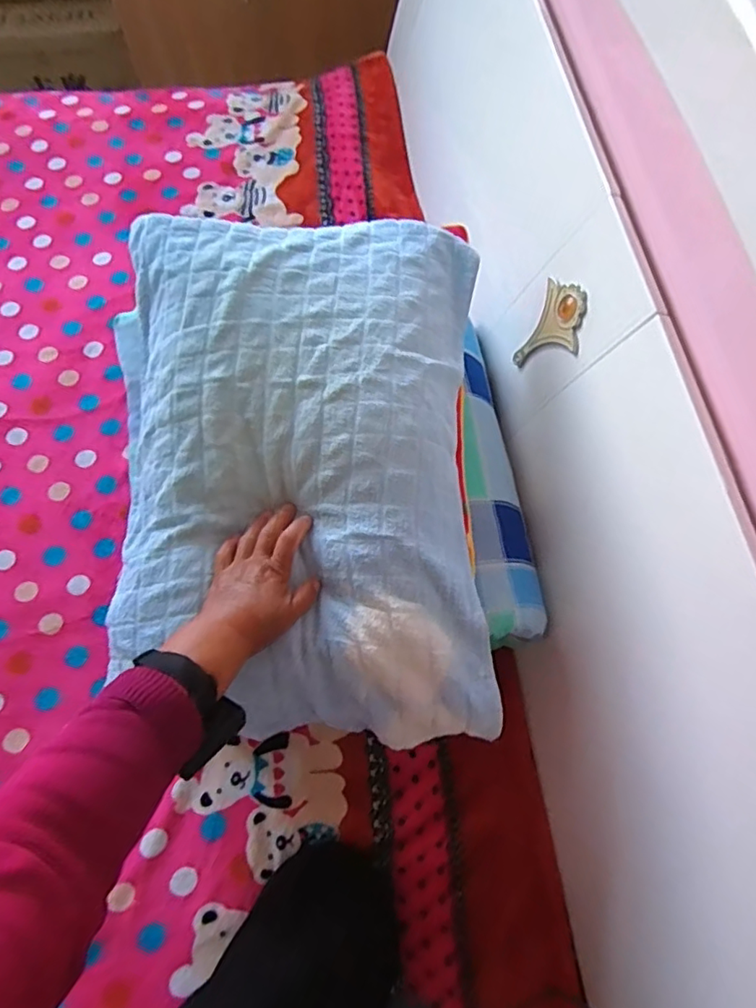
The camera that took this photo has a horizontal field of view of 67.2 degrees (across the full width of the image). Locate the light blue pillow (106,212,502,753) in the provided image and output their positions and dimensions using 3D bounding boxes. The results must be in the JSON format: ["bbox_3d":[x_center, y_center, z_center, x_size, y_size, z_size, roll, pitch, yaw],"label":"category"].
[{"bbox_3d":[-0.091,-0.051,0.609,0.393,0.127,0.554,0,69,-1],"label":"light blue pillow"}]

